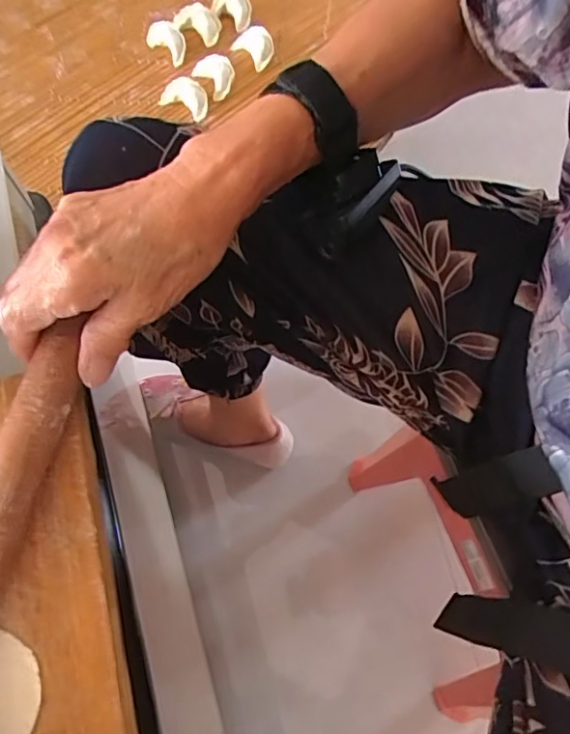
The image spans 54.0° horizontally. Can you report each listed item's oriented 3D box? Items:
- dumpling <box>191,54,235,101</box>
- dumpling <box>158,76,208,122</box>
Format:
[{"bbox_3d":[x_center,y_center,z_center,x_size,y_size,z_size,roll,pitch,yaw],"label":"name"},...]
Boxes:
[{"bbox_3d":[-0.082,-0.360,0.689,0.047,0.014,0.065,-34,69,-12],"label":"dumpling"},{"bbox_3d":[-0.117,-0.329,0.681,0.064,0.016,0.044,25,69,12],"label":"dumpling"}]

